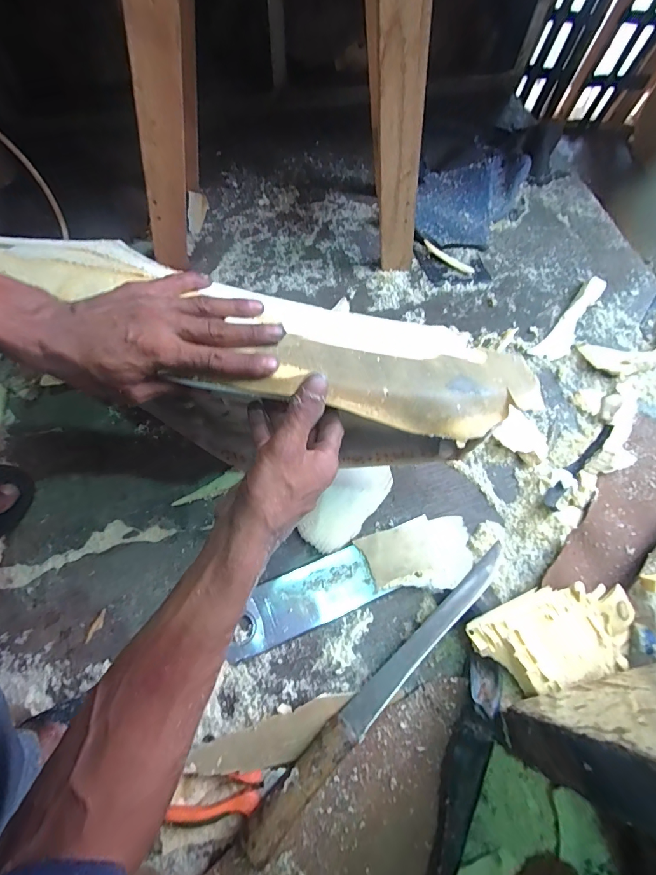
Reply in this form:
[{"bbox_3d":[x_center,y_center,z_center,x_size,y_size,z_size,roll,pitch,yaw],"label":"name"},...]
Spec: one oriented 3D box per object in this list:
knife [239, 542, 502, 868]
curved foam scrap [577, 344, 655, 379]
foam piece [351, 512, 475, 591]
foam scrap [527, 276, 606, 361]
[{"bbox_3d":[0.076,0.282,0.467,0.423,0.031,0.042,-41,73,-18],"label":"knife"},{"bbox_3d":[0.552,-0.162,0.696,0.215,0.017,0.084,-21,68,-11],"label":"curved foam scrap"},{"bbox_3d":[0.124,0.161,0.540,0.143,0.019,0.094,-16,68,-9],"label":"foam piece"},{"bbox_3d":[0.445,-0.213,0.719,0.050,0.014,0.231,40,71,15],"label":"foam scrap"}]

